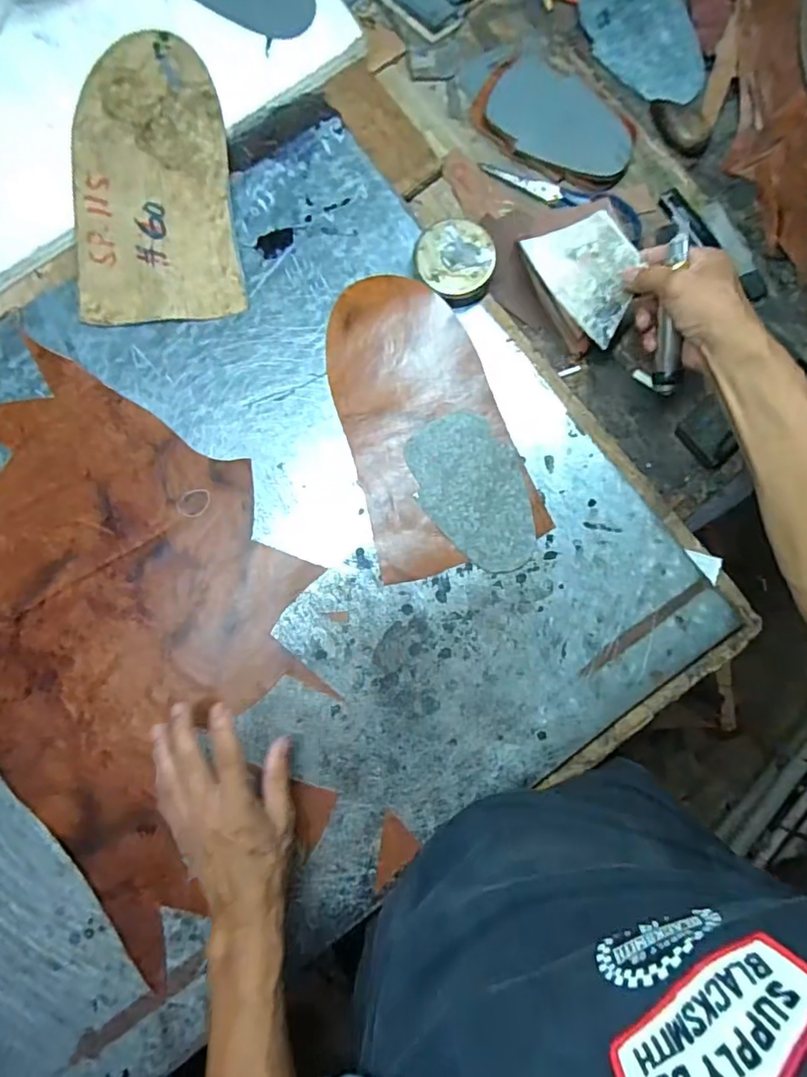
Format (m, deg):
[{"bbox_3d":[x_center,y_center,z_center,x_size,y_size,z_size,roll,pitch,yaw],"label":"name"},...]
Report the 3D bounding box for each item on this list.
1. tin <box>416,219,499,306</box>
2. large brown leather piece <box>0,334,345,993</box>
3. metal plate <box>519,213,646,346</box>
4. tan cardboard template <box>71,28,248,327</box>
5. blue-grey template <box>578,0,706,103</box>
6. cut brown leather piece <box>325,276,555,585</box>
[{"bbox_3d":[0.049,-0.263,0.521,0.074,0.032,0.073,0,85,-3],"label":"tin"},{"bbox_3d":[-0.241,0.083,0.477,0.309,0.011,0.451,-41,87,-7],"label":"large brown leather piece"},{"bbox_3d":[0.173,-0.248,0.499,0.115,0.004,0.075,47,116,-5],"label":"metal plate"},{"bbox_3d":[-0.241,-0.342,0.517,0.145,0.007,0.270,-6,89,-5],"label":"tan cardboard template"},{"bbox_3d":[0.268,-0.560,0.604,0.112,0.004,0.167,-16,85,1],"label":"blue-grey template"},{"bbox_3d":[0.016,-0.110,0.505,0.152,0.015,0.272,-20,84,-1],"label":"cut brown leather piece"}]

